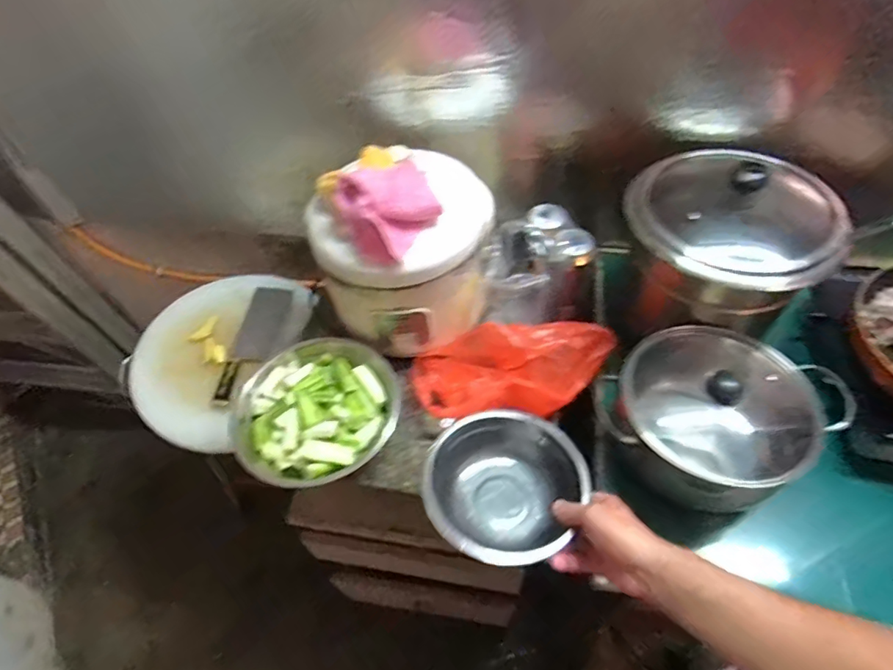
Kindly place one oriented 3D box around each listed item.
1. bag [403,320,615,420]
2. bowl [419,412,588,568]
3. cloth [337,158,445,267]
[{"bbox_3d":[0.092,0.054,0.770,0.295,0.080,0.126,-10,52,14],"label":"bag"},{"bbox_3d":[0.072,0.188,0.624,0.185,0.090,0.165,-14,54,-8],"label":"bowl"},{"bbox_3d":[-0.070,-0.159,0.669,0.119,0.067,0.112,-24,56,-15],"label":"cloth"}]

